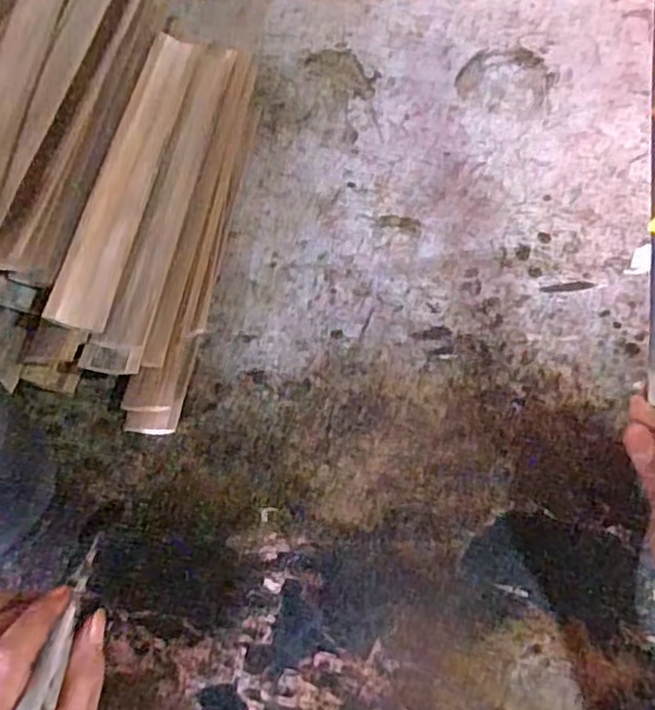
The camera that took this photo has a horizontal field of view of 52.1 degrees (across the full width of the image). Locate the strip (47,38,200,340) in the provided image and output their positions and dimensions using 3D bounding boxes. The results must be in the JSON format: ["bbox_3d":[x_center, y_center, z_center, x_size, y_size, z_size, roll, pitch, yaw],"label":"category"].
[{"bbox_3d":[-0.165,-0.157,0.563,0.043,0.006,0.307,18,62,-16],"label":"strip"}]

